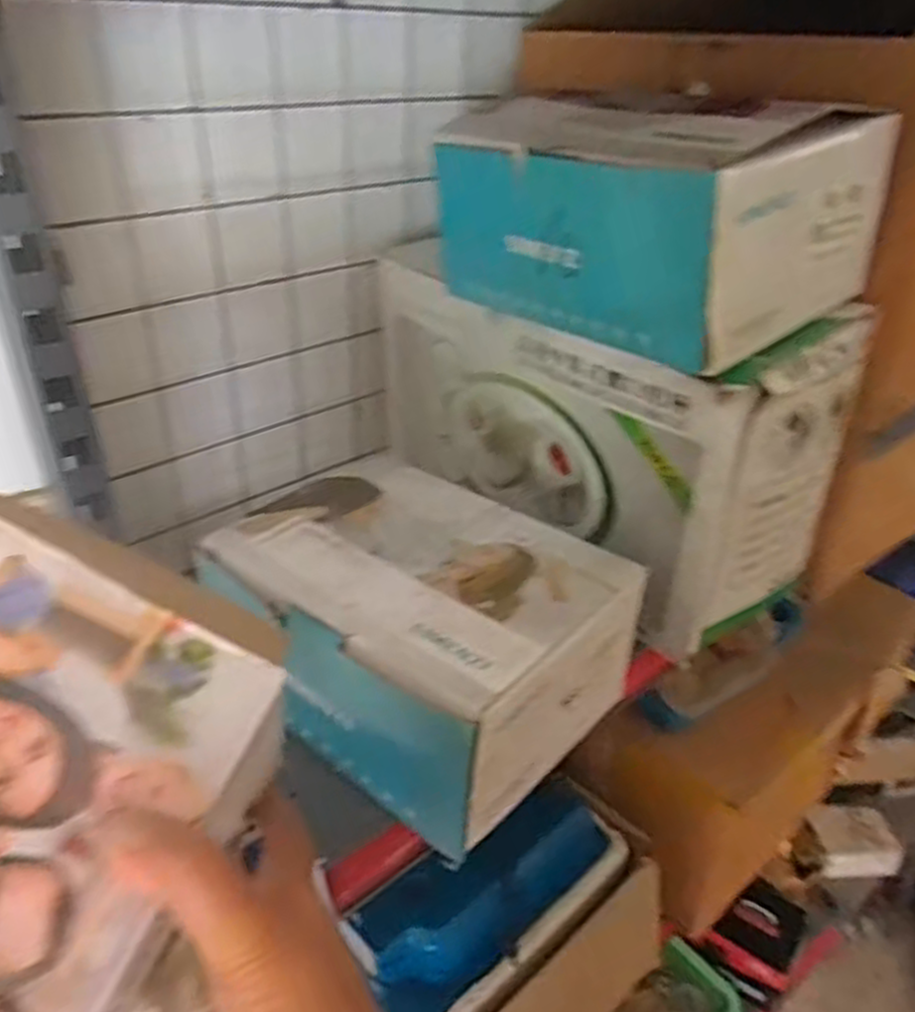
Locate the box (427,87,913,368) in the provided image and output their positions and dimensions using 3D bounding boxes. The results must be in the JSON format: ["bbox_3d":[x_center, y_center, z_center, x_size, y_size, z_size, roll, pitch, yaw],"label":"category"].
[{"bbox_3d":[0.108,-0.171,0.445,0.155,0.105,0.200,-23,39,-34],"label":"box"}]

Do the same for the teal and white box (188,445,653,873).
[{"bbox_3d":[-0.023,0.063,0.439,0.201,0.090,0.160,25,38,33],"label":"teal and white box"}]

